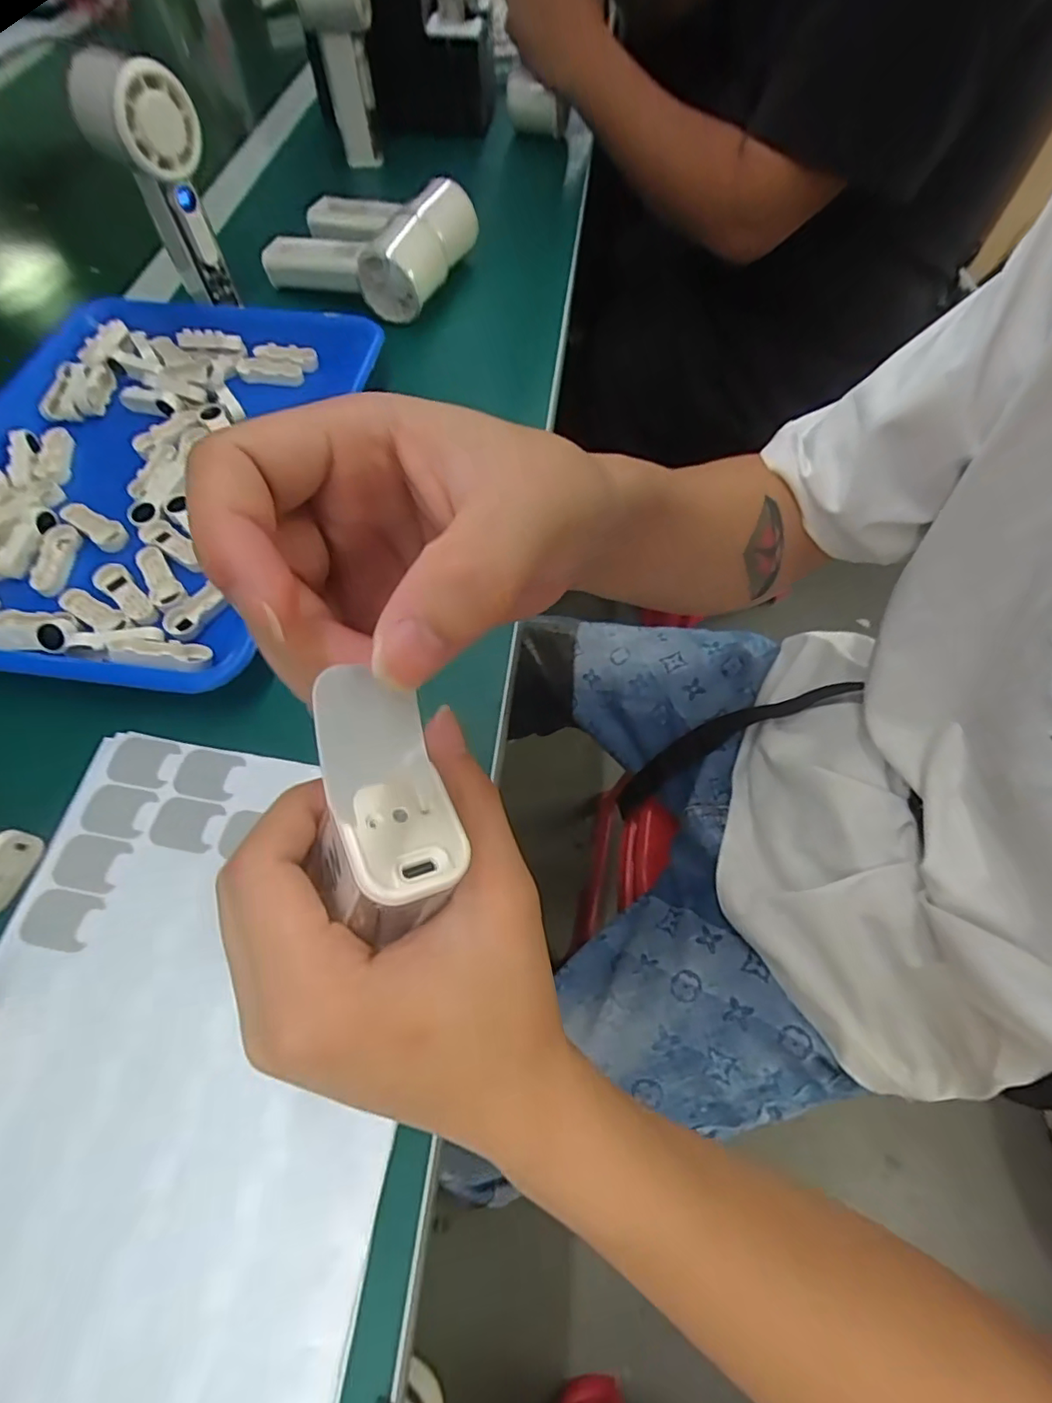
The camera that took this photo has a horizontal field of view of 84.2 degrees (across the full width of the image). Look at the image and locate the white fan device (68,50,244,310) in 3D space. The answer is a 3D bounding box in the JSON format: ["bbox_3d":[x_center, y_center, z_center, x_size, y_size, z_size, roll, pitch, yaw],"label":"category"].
[{"bbox_3d":[-0.266,-0.382,0.443,0.062,0.152,0.085,-38,67,-17],"label":"white fan device"}]

